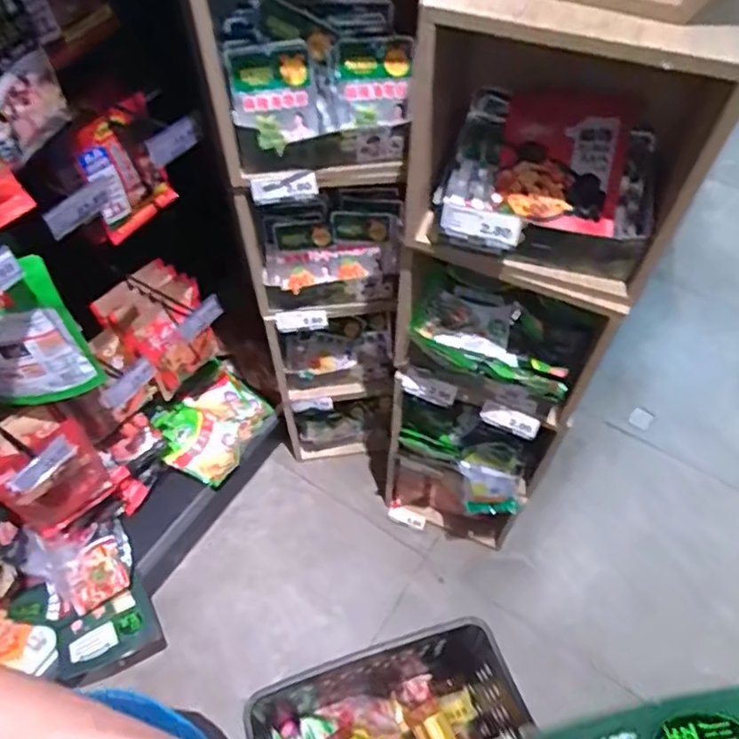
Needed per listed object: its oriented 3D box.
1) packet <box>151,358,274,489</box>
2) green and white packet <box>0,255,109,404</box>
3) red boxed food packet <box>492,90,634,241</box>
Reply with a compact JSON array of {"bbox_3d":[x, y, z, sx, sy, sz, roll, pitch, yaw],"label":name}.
[{"bbox_3d":[-0.381,0.128,1.492,0.219,0.029,0.276,36,55,3],"label":"packet"},{"bbox_3d":[-0.541,-0.047,0.917,0.200,0.294,0.036,-10,57,-6],"label":"green and white packet"},{"bbox_3d":[0.235,-0.255,0.744,0.147,0.026,0.181,13,80,12],"label":"red boxed food packet"}]

